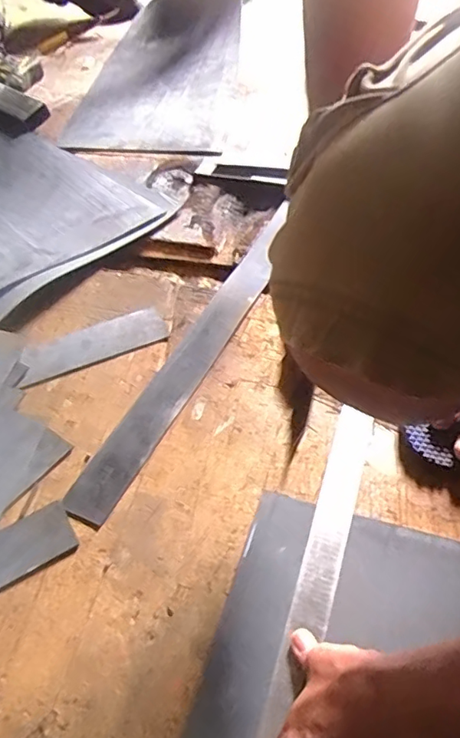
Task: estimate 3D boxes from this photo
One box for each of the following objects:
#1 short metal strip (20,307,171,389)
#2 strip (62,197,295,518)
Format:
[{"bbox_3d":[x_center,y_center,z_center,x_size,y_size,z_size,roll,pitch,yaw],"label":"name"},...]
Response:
[{"bbox_3d":[-0.160,-0.032,0.628,0.169,0.008,0.053,-22,54,-16],"label":"short metal strip"},{"bbox_3d":[-0.027,-0.040,0.633,0.052,0.009,0.494,22,55,16],"label":"strip"}]

